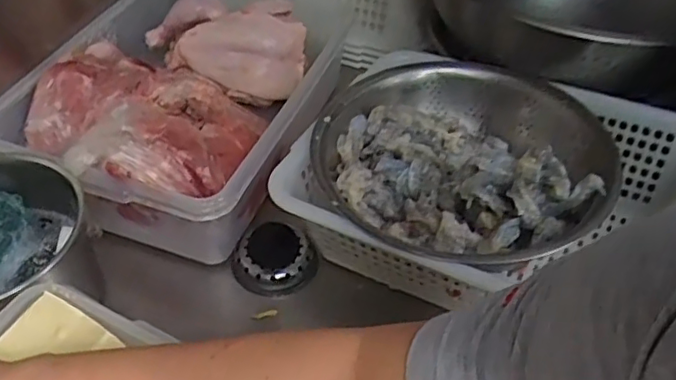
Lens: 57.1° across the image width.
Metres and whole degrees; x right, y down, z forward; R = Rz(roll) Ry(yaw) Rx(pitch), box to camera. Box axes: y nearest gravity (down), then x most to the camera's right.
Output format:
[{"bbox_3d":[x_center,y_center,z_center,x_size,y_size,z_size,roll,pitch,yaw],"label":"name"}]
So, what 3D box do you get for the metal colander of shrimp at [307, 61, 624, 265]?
[{"bbox_3d":[0.116,-0.026,0.564,0.274,0.079,0.247,-18,49,-20],"label":"metal colander of shrimp"}]

